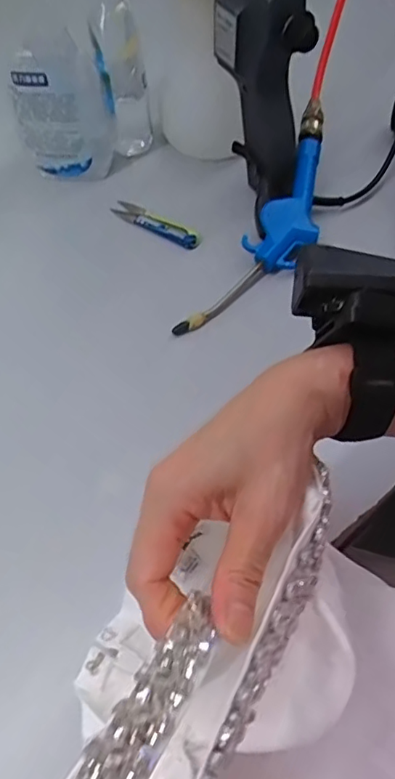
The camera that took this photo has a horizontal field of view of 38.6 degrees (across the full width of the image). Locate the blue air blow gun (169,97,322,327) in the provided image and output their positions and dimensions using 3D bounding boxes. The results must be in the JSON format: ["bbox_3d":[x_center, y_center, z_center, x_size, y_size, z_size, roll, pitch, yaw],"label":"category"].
[{"bbox_3d":[0.074,-0.146,0.516,0.062,0.043,0.271,26,80,18],"label":"blue air blow gun"}]

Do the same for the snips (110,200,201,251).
[{"bbox_3d":[-0.040,-0.162,0.549,0.099,0.014,0.018,28,63,19],"label":"snips"}]

